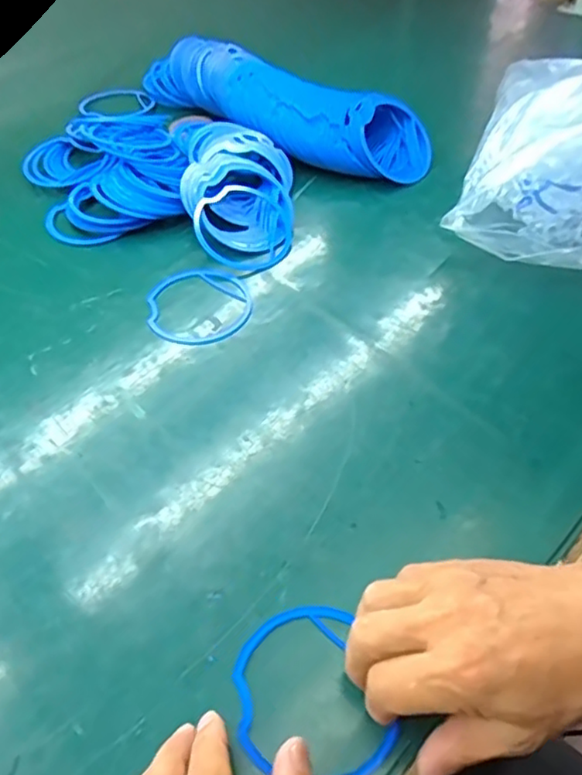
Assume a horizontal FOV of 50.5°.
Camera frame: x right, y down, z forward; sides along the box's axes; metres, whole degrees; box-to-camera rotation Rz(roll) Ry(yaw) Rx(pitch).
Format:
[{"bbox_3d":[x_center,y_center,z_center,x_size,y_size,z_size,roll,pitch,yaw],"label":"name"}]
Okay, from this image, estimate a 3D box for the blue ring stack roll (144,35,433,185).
[{"bbox_3d":[-0.023,-0.326,0.716,0.381,0.071,0.112,29,56,23],"label":"blue ring stack roll"}]

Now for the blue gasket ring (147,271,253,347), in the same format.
[{"bbox_3d":[-0.080,-0.073,0.547,0.092,0.004,0.096,0,50,0],"label":"blue gasket ring"}]

